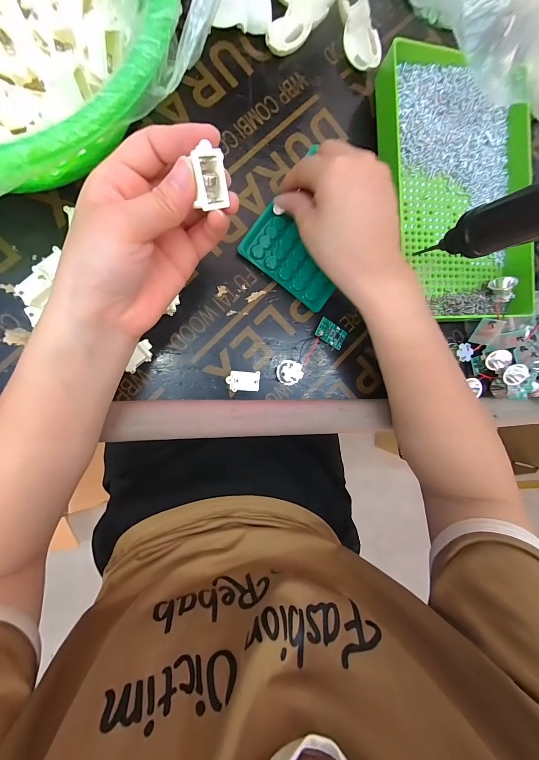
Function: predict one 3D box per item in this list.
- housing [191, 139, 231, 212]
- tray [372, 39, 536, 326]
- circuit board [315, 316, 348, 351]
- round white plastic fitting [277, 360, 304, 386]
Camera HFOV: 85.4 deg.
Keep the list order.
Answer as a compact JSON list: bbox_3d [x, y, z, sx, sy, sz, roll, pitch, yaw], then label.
[{"bbox_3d":[-0.035,-0.111,0.162,0.018,0.013,0.027,-27,132,-33],"label":"housing"},{"bbox_3d":[0.183,-0.185,0.286,0.156,0.033,0.247,-2,91,-12],"label":"tray"},{"bbox_3d":[0.061,-0.045,0.285,0.032,0.004,0.021,27,88,-23],"label":"circuit board"},{"bbox_3d":[0.018,-0.008,0.272,0.023,0.017,0.023,0,91,-12],"label":"round white plastic fitting"}]

